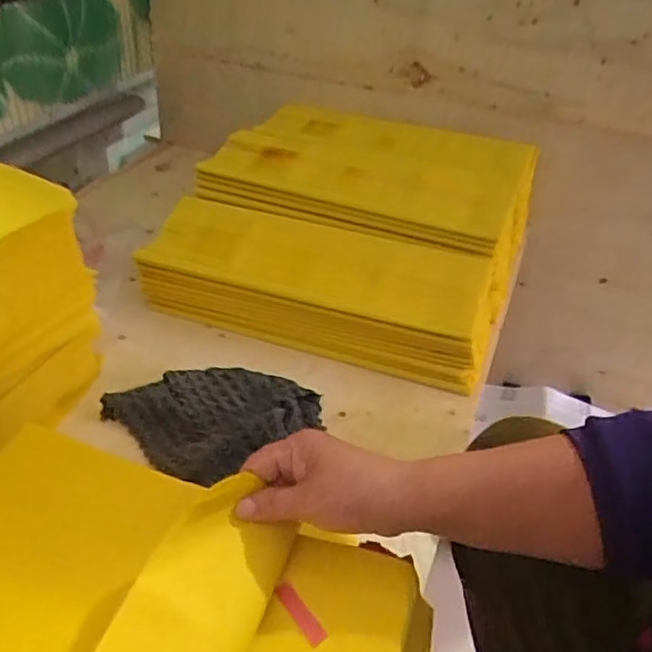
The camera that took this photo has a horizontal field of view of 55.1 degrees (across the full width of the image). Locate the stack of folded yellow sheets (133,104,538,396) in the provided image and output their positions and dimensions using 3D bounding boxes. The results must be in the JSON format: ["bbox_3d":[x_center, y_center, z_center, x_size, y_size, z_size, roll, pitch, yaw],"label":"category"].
[{"bbox_3d":[0.046,-0.134,0.762,0.373,0.124,0.410,17,39,15],"label":"stack of folded yellow sheets"}]

